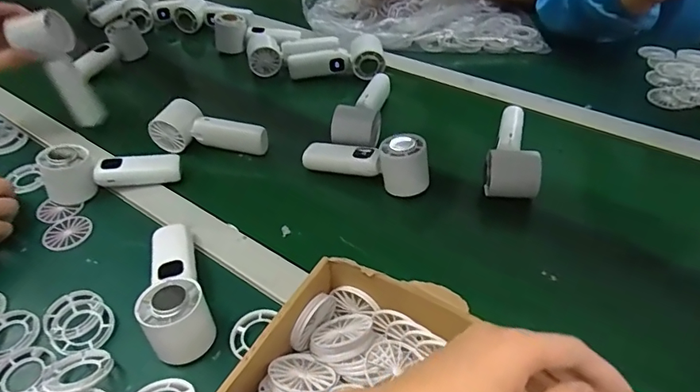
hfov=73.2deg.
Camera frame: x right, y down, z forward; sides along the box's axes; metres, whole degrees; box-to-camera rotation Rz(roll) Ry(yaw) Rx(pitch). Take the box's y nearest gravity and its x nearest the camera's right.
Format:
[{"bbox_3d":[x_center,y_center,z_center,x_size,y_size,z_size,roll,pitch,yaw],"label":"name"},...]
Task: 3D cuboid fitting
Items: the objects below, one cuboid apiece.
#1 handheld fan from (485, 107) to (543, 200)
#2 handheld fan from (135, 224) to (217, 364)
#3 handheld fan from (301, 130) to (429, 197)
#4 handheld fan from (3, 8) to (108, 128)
[{"bbox_3d":[0.196,-0.064,0.569,0.059,0.046,0.158,7,46,12],"label":"handheld fan"},{"bbox_3d":[-0.168,0.079,0.441,0.053,0.050,0.165,-21,47,-16],"label":"handheld fan"},{"bbox_3d":[0.020,-0.049,0.574,0.158,0.055,0.049,15,48,19],"label":"handheld fan"},{"bbox_3d":[-0.392,-0.172,0.639,0.062,0.156,0.085,-23,47,-18],"label":"handheld fan"}]

